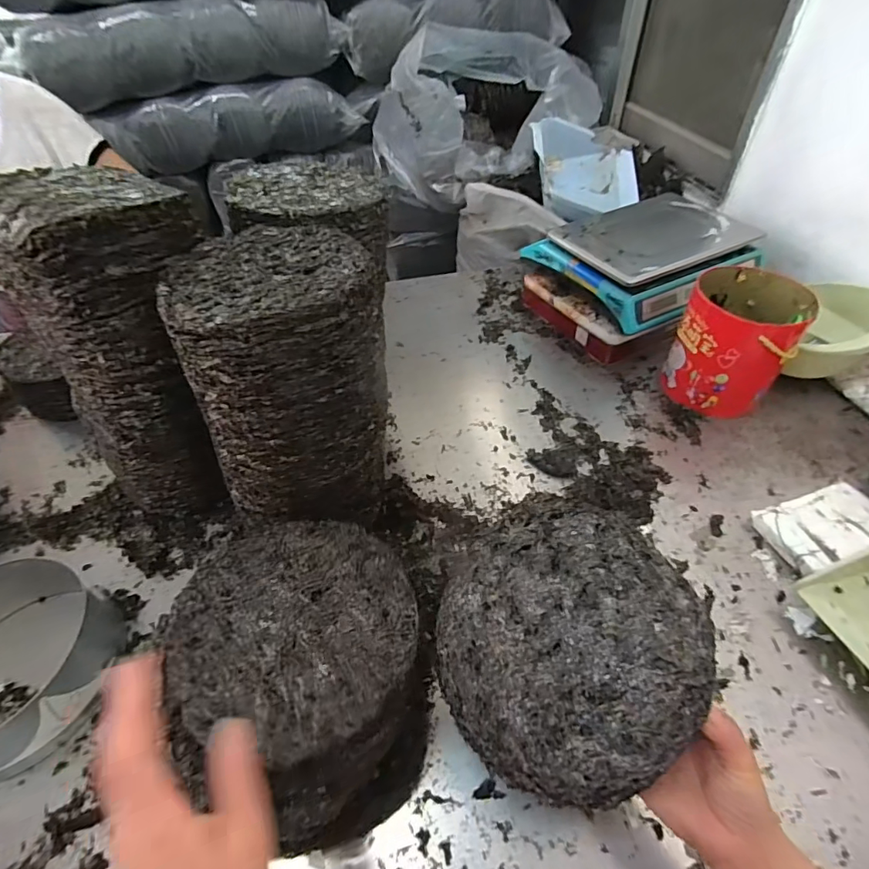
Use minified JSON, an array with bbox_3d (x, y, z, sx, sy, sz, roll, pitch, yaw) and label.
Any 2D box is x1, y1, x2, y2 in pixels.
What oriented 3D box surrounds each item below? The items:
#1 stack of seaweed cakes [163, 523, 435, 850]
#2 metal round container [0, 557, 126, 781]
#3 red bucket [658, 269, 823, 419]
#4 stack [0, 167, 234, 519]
[{"bbox_3d":[-0.108,0.227,0.447,0.193,0.183,0.219,-19,49,-15],"label":"stack of seaweed cakes"},{"bbox_3d":[-0.471,0.246,0.511,0.195,0.089,0.195,-1,47,1],"label":"metal round container"},{"bbox_3d":[0.486,-0.149,0.779,0.157,0.180,0.177,23,52,21],"label":"red bucket"},{"bbox_3d":[-0.351,-0.079,0.590,0.189,0.416,0.185,4,47,5],"label":"stack"}]

